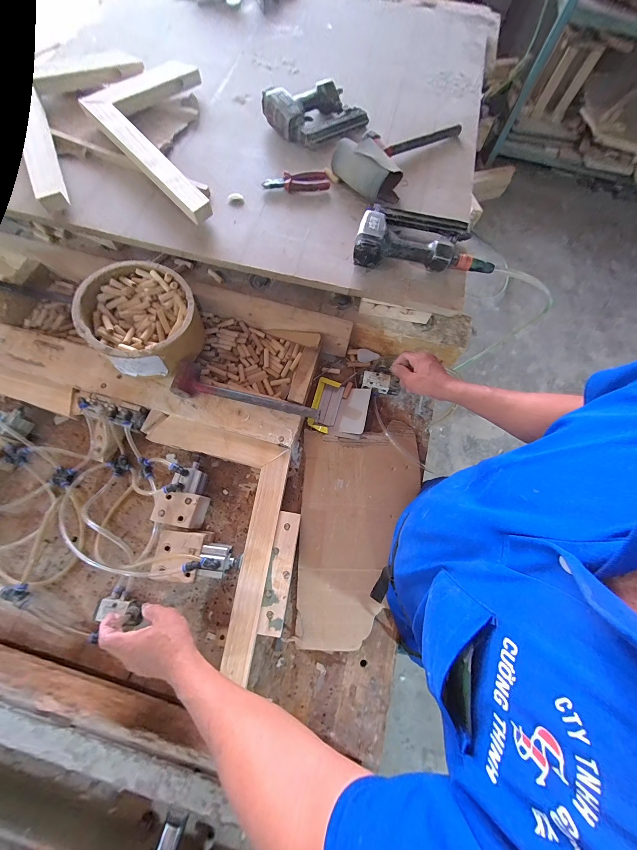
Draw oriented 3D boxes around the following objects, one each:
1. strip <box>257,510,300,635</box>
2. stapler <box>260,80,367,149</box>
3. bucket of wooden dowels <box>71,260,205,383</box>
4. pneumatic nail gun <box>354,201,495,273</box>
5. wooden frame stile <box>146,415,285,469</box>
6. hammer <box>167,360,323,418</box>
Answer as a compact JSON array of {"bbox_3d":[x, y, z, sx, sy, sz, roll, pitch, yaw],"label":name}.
[{"bbox_3d":[-0.072,0.275,0.541,0.044,0.015,0.208,11,69,-6],"label":"strip"},{"bbox_3d":[-0.002,-0.807,0.724,0.242,0.062,0.156,-28,74,-12],"label":"stapler"},{"bbox_3d":[-0.366,-0.222,0.610,0.206,0.115,0.211,1,71,-2],"label":"bucket of wooden dowels"},{"bbox_3d":[0.224,-0.399,0.602,0.285,0.059,0.161,8,70,0],"label":"pneumatic nail gun"},{"bbox_3d":[-0.220,0.037,0.611,0.280,0.020,0.061,16,72,3],"label":"wooden frame stile"},{"bbox_3d":[-0.151,-0.057,0.597,0.302,0.040,0.071,18,71,3],"label":"hammer"}]

